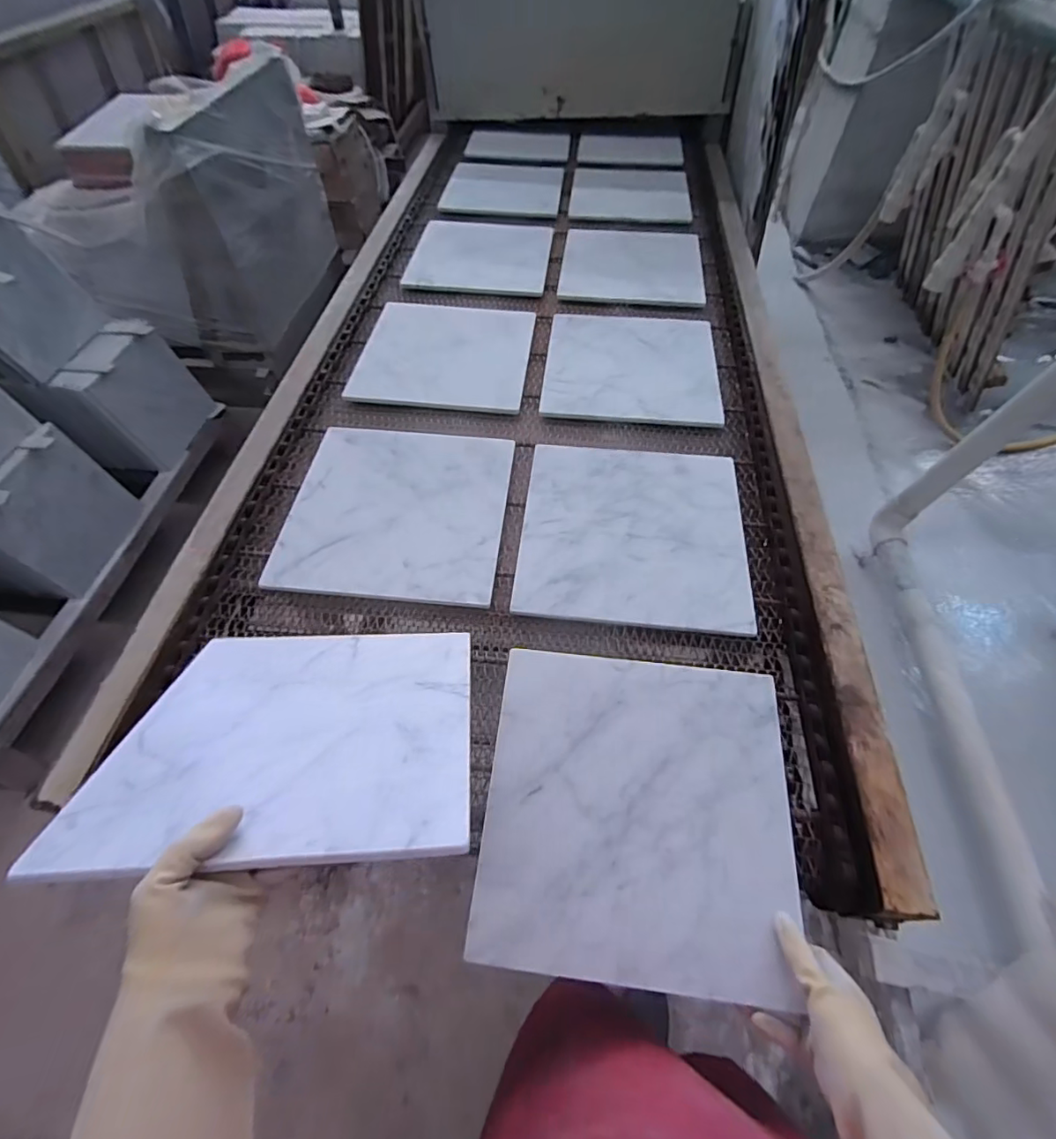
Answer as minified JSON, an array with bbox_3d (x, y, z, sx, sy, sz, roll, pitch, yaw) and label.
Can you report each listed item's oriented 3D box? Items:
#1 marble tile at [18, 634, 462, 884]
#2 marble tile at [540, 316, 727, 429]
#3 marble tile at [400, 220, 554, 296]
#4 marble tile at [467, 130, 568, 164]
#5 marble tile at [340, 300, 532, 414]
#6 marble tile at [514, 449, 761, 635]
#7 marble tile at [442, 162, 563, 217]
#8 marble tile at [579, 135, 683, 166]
[{"bbox_3d":[-0.204,0.143,0.491,0.295,0.007,0.290,0,24,-6],"label":"marble tile"},{"bbox_3d":[0.184,-0.371,0.936,0.296,0.016,0.284,4,53,4],"label":"marble tile"},{"bbox_3d":[-0.103,-0.700,1.162,0.294,0.005,0.292,4,53,4],"label":"marble tile"},{"bbox_3d":[-0.025,-1.232,1.524,0.289,0.010,0.200,4,53,4],"label":"marble tile"},{"bbox_3d":[-0.150,-0.405,0.967,0.301,0.011,0.304,4,53,4],"label":"marble tile"},{"bbox_3d":[0.145,-0.057,0.732,0.298,0.017,0.299,5,53,5],"label":"marble tile"},{"bbox_3d":[-0.061,-0.992,1.369,0.292,0.013,0.306,5,53,5],"label":"marble tile"},{"bbox_3d":[0.296,-1.218,1.524,0.292,0.012,0.181,1,53,2],"label":"marble tile"}]

